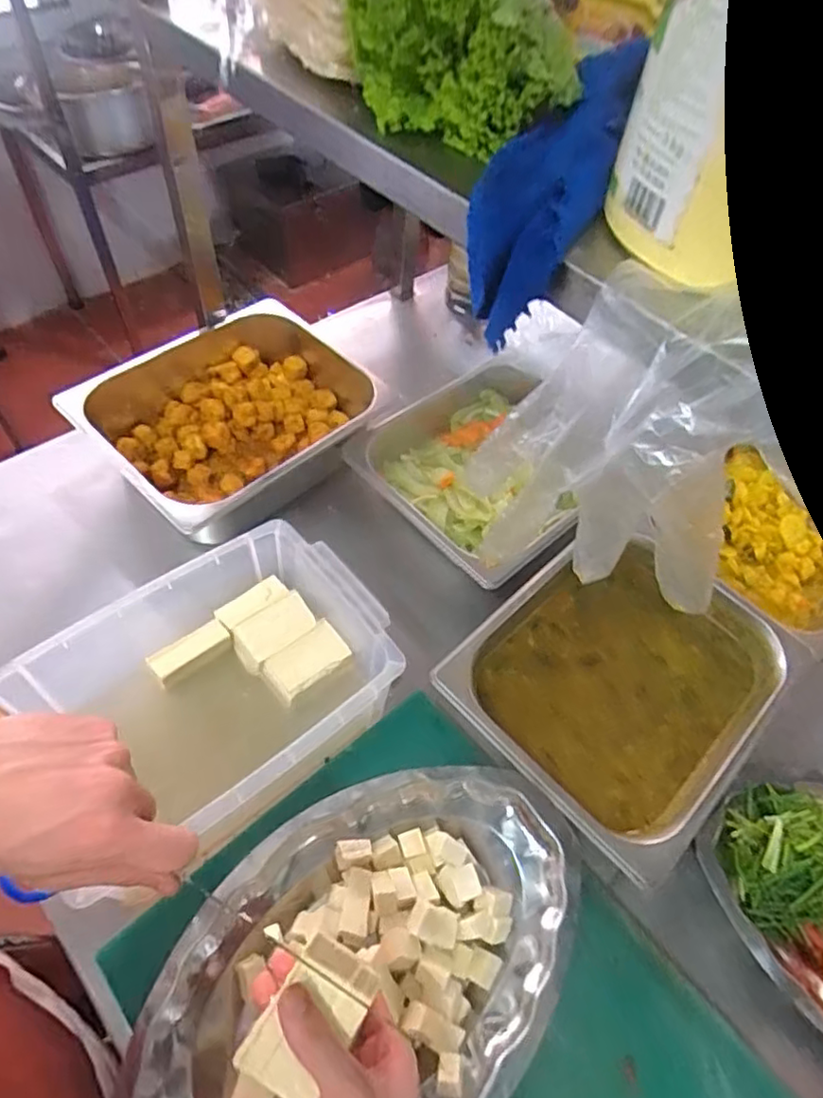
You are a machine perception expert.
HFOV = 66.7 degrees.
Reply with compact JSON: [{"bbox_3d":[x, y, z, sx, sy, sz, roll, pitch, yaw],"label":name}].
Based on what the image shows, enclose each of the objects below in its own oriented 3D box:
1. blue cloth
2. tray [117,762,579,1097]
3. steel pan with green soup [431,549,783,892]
[{"bbox_3d":[0.097,-0.254,0.414,0.079,0.054,0.252,24,77,11],"label":"blue cloth"},{"bbox_3d":[-0.031,0.327,0.496,0.374,0.055,0.236,-36,66,-26],"label":"tray"},{"bbox_3d":[0.225,0.133,0.673,0.342,0.064,0.267,-37,66,-26],"label":"steel pan with green soup"}]

